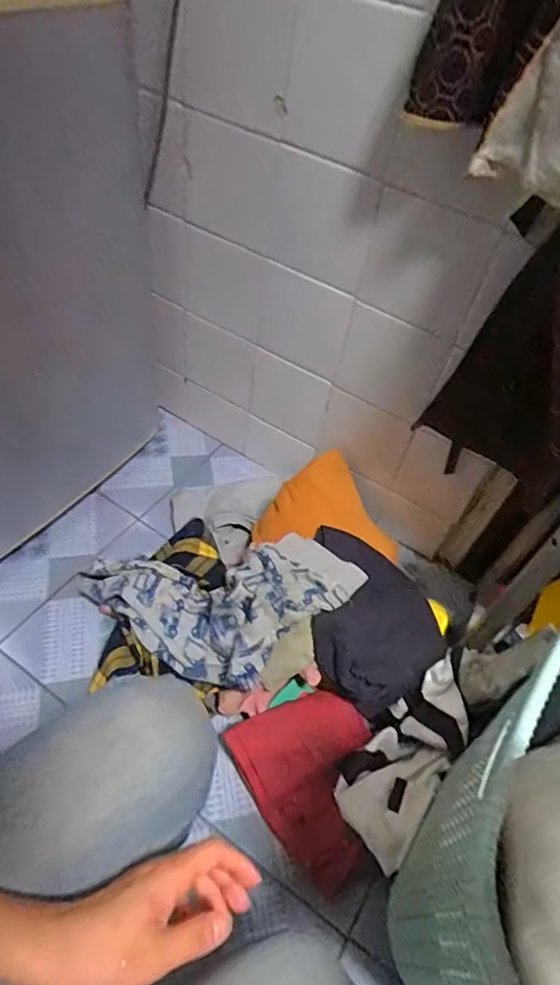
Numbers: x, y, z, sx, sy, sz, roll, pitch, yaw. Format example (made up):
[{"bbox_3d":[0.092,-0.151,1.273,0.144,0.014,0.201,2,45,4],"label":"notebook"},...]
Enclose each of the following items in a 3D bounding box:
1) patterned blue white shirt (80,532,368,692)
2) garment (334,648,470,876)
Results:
[{"bbox_3d":[-0.098,0.168,0.759,0.411,0.107,0.181,-8,44,14],"label":"patterned blue white shirt"},{"bbox_3d":[0.161,0.319,0.678,0.105,0.047,0.249,30,87,22],"label":"garment"}]

